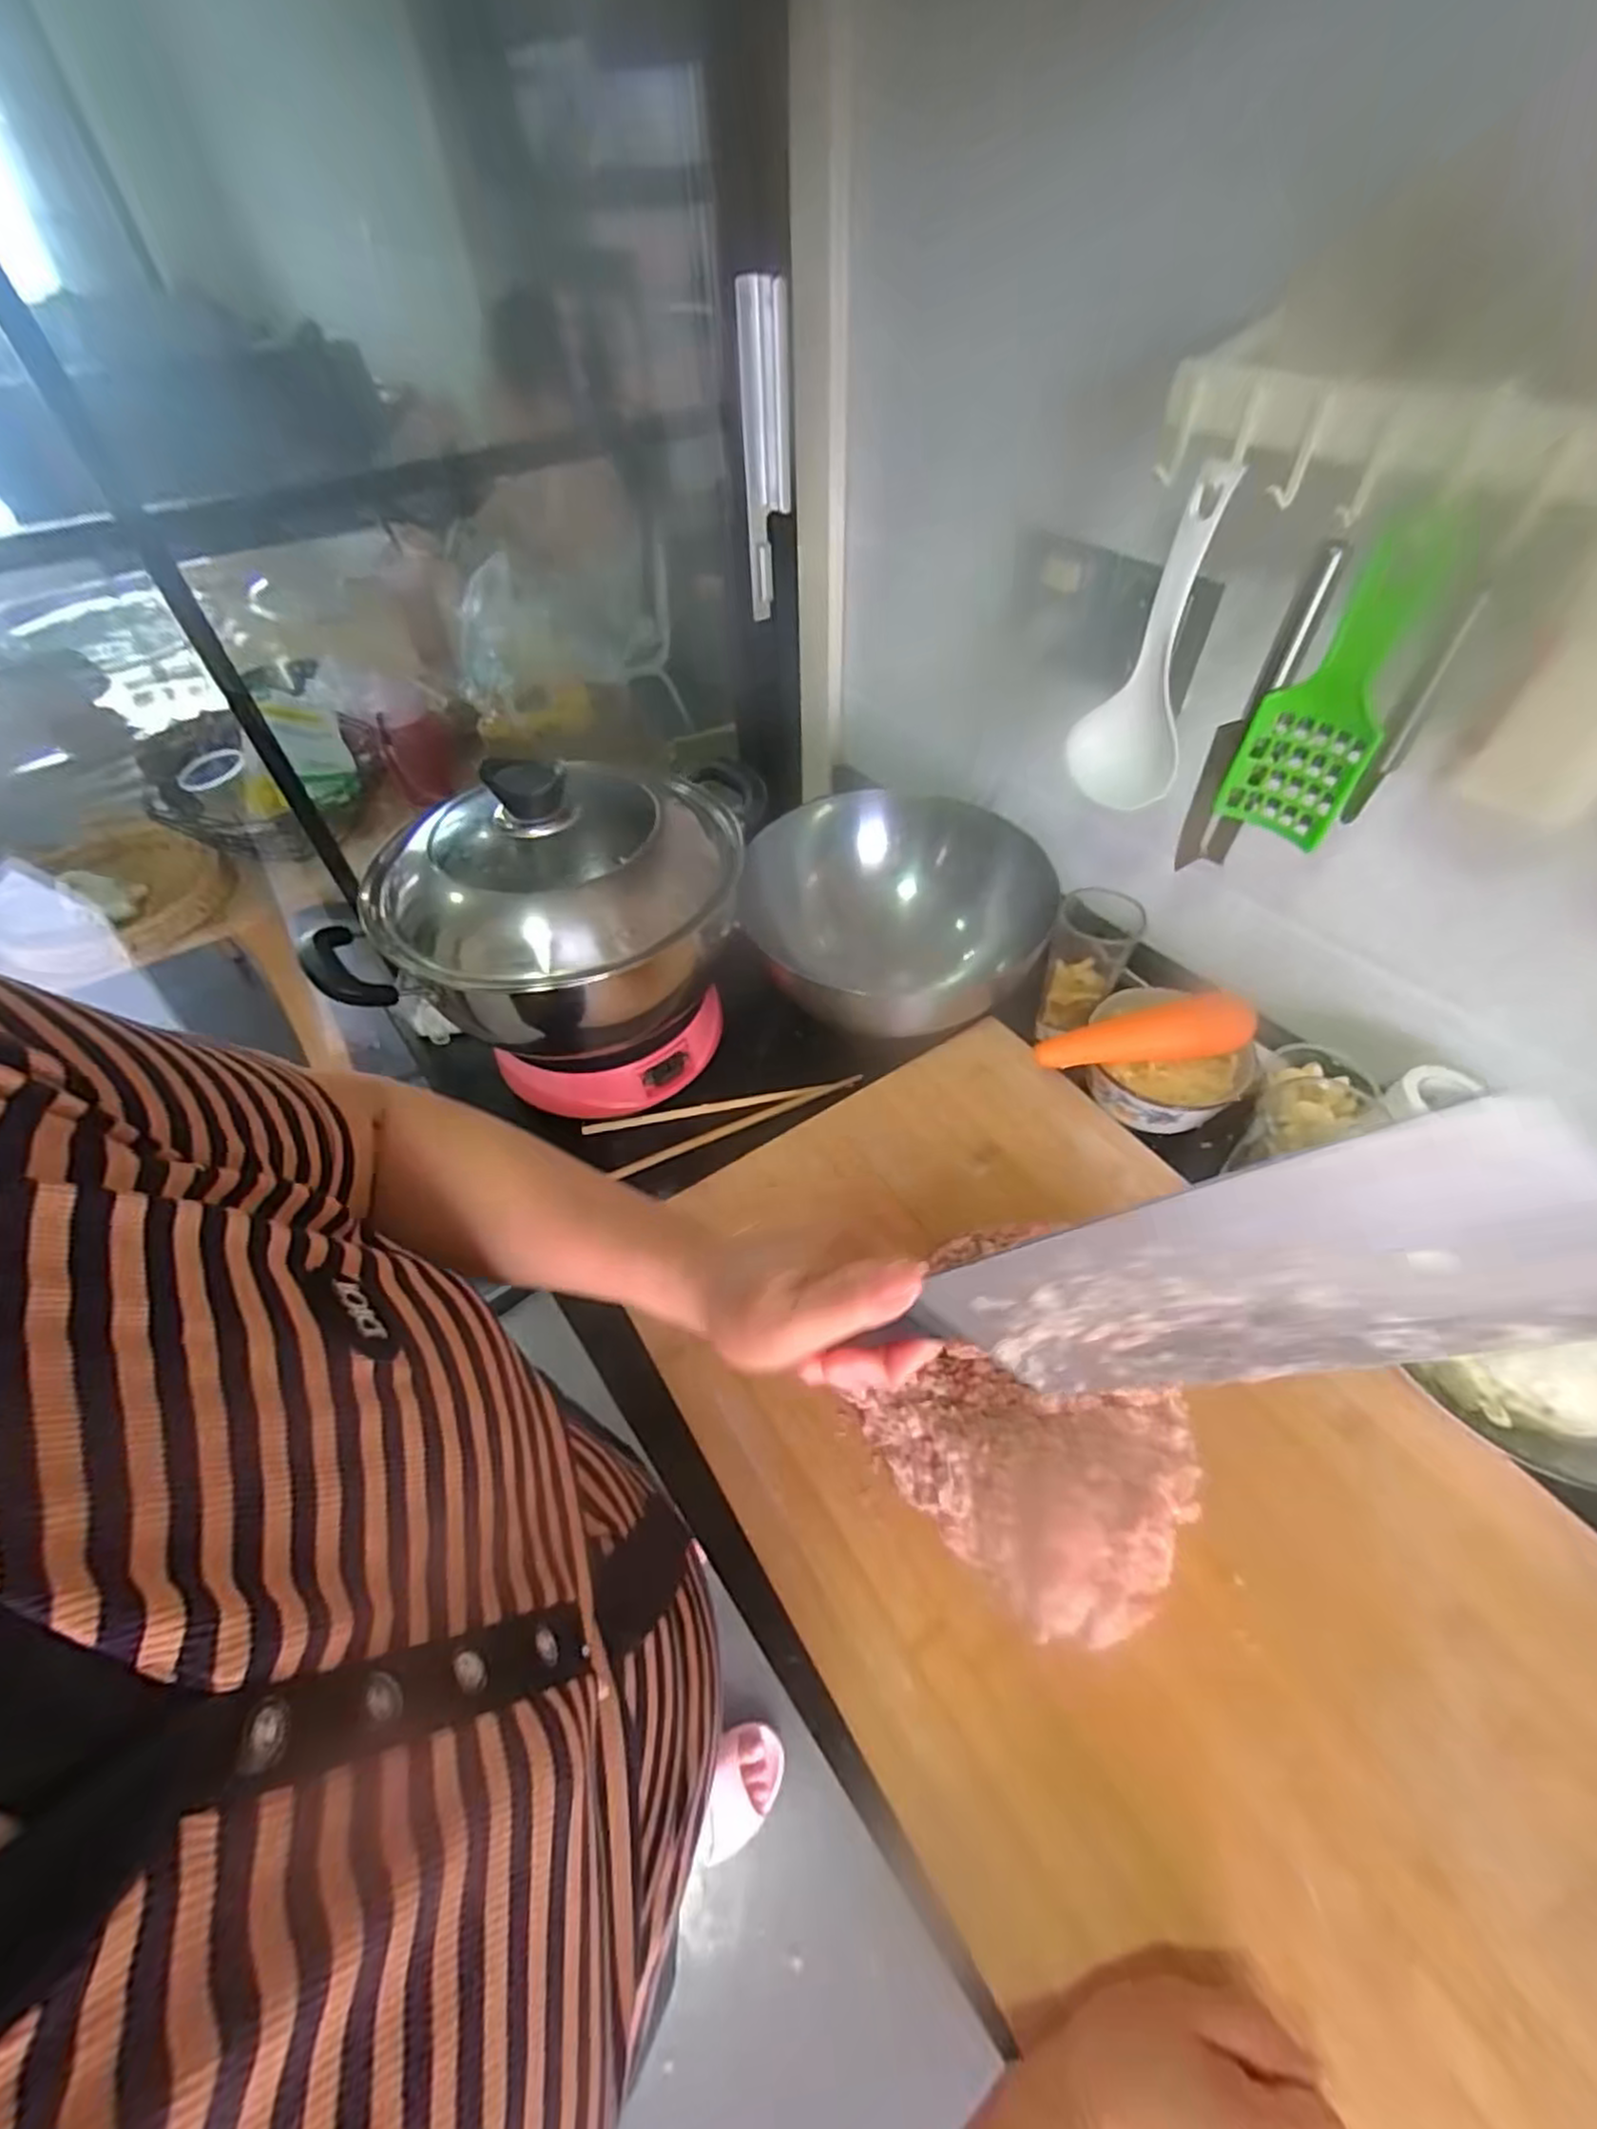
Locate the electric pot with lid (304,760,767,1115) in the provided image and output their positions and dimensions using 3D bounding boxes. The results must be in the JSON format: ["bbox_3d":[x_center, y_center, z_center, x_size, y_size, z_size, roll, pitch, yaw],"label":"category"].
[{"bbox_3d":[-0.179,-0.108,0.587,0.284,0.239,0.230,-5,50,-1],"label":"electric pot with lid"}]

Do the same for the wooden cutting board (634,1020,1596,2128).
[{"bbox_3d":[0.183,0.251,0.441,0.375,0.030,0.630,-30,55,-20],"label":"wooden cutting board"}]

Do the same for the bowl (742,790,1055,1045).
[{"bbox_3d":[0.084,-0.133,0.653,0.234,0.097,0.231,-1,50,2],"label":"bowl"}]

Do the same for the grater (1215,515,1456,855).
[{"bbox_3d":[0.292,-0.201,0.414,0.010,0.162,0.064,-33,57,-23],"label":"grater"}]

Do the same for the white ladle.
[{"bbox_3d":[0.219,-0.251,0.464,0.069,0.181,0.024,26,56,22],"label":"white ladle"}]

